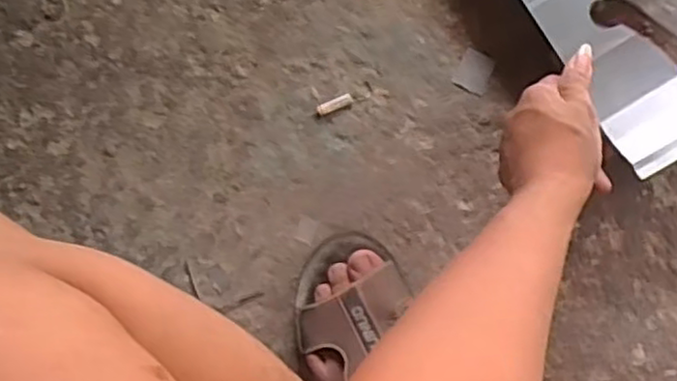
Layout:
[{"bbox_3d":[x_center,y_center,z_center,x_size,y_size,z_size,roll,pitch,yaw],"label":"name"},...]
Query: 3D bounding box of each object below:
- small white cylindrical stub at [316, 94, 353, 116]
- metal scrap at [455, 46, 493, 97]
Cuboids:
[{"bbox_3d":[-0.003,-0.073,0.604,0.031,0.006,0.010,-21,88,9],"label":"small white cylindrical stub"},{"bbox_3d":[0.112,-0.098,0.588,0.027,0.004,0.032,24,94,8],"label":"metal scrap"}]

